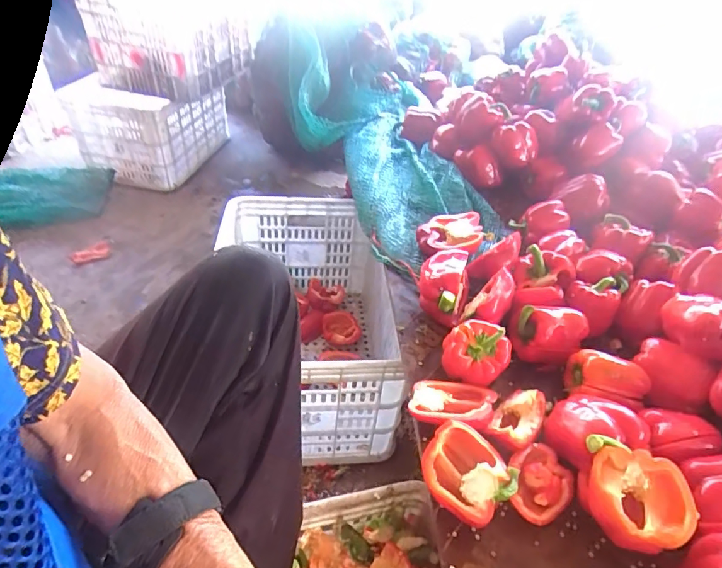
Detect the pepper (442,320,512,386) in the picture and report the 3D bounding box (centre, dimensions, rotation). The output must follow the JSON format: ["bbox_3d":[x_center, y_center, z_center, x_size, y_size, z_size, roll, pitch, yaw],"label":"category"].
[{"bbox_3d":[0.145,0.085,0.569,0.079,0.062,0.062,23,45,20],"label":"pepper"}]

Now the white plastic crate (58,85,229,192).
[{"bbox_3d":[-0.746,-0.600,1.647,0.360,0.299,0.456,9,41,5],"label":"white plastic crate"}]

